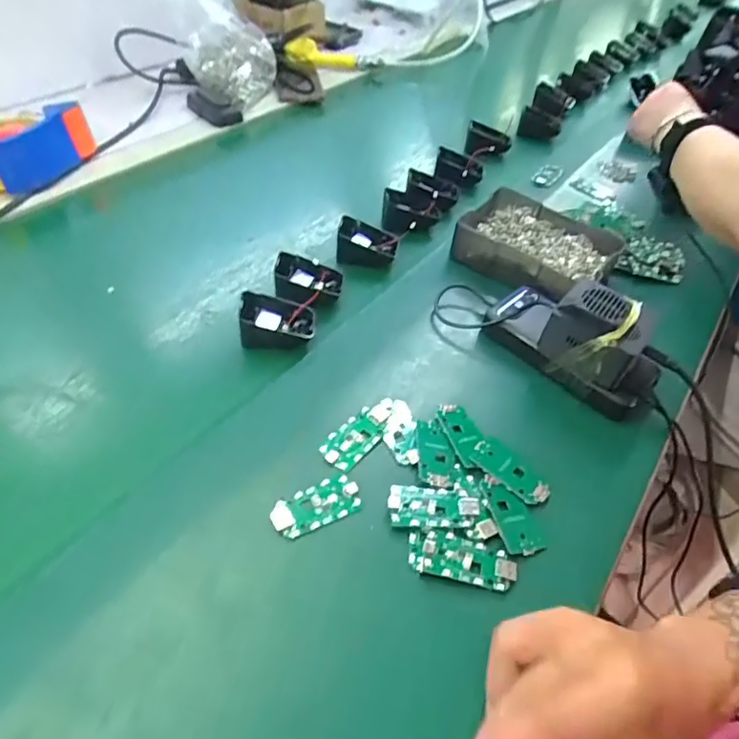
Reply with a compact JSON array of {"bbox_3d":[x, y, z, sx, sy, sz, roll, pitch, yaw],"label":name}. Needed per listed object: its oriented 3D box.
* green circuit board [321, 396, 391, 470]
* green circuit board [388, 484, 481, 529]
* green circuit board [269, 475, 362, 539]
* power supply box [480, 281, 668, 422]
[{"bbox_3d":[-0.006,0.051,0.451,0.031,0.014,0.077,30,50,23],"label":"green circuit board"},{"bbox_3d":[0.047,0.099,0.403,0.064,0.009,0.031,4,45,-2],"label":"green circuit board"},{"bbox_3d":[-0.038,0.096,0.399,0.063,0.007,0.031,-17,54,-23],"label":"green circuit board"},{"bbox_3d":[0.185,-0.038,0.506,0.154,0.081,0.073,37,53,28],"label":"power supply box"}]

